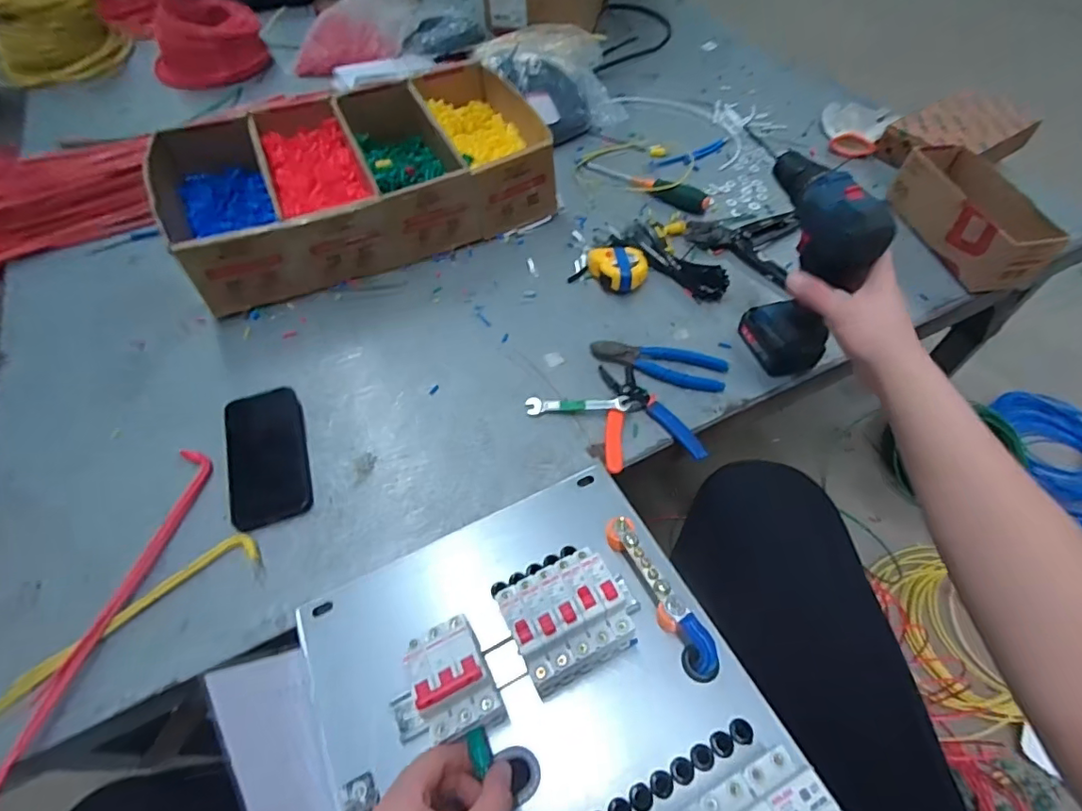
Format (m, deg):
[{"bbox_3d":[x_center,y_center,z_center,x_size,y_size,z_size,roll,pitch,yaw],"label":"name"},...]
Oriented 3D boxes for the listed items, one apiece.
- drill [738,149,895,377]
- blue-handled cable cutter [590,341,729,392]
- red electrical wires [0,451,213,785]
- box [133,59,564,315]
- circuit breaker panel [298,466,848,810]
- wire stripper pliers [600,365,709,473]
[{"bbox_3d":[0.290,-0.156,0.598,0.074,0.215,0.147,-1,53,3],"label":"drill"},{"bbox_3d":[0.143,-0.055,0.653,0.161,0.018,0.047,15,55,14],"label":"blue-handled cable cutter"},{"bbox_3d":[-0.396,0.191,0.480,0.038,0.010,0.355,4,53,6],"label":"red electrical wires"},{"bbox_3d":[-0.284,-0.357,0.832,0.528,0.122,0.343,-21,54,-12],"label":"box"},{"bbox_3d":[0.020,0.244,0.394,0.316,0.099,0.405,-25,55,-15],"label":"circuit breaker panel"},{"bbox_3d":[0.112,0.006,0.608,0.103,0.017,0.139,-10,53,-5],"label":"wire stripper pliers"}]

